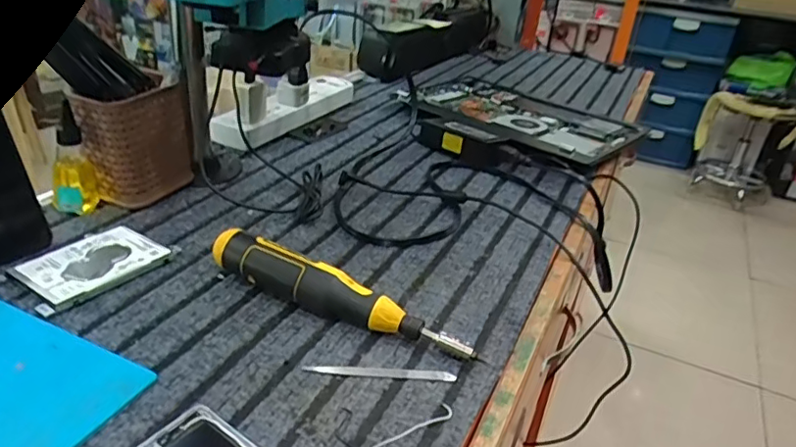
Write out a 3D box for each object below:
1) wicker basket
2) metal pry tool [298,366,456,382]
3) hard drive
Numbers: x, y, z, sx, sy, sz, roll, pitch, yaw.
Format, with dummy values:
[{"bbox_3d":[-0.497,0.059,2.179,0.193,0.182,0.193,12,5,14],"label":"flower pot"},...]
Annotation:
[{"bbox_3d":[-0.247,-0.079,0.558,0.063,0.103,0.094,14,30,12],"label":"wicker basket"},{"bbox_3d":[-0.012,0.100,0.391,0.102,0.004,0.008,5,29,-2],"label":"metal pry tool"},{"bbox_3d":[-0.241,0.032,0.460,0.072,0.010,0.097,24,34,29],"label":"hard drive"}]

